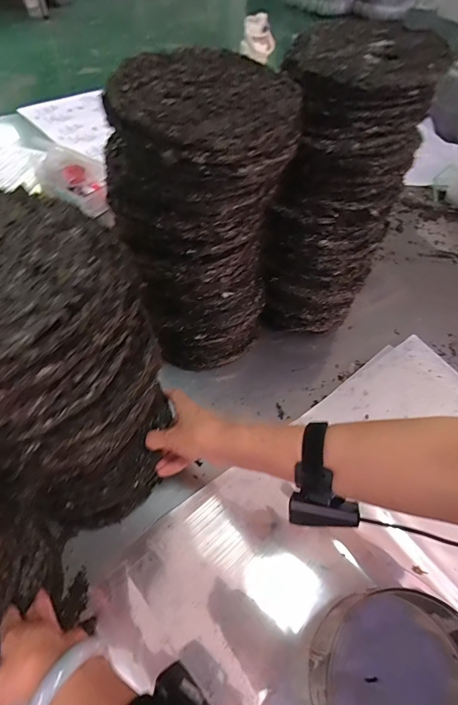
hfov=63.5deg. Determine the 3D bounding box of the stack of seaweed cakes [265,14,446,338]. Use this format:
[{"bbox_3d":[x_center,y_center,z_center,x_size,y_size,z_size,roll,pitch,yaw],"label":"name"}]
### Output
[{"bbox_3d":[0.153,-0.229,0.594,0.192,0.403,0.180,-1,54,-6],"label":"stack of seaweed cakes"}]

